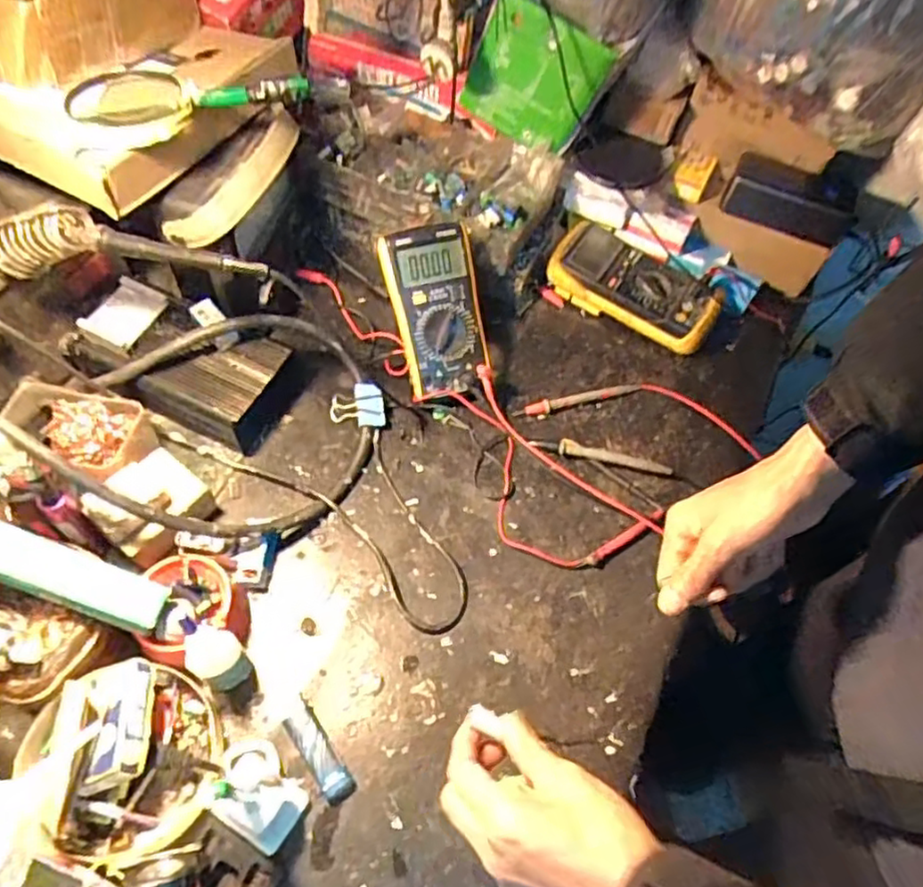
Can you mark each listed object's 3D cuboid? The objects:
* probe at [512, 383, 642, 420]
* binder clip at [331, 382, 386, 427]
[{"bbox_3d":[0.121,-0.046,0.716,0.140,0.008,0.017,-15,61,-13],"label":"probe"},{"bbox_3d":[-0.103,-0.038,0.682,0.054,0.018,0.042,-1,99,4],"label":"binder clip"}]

